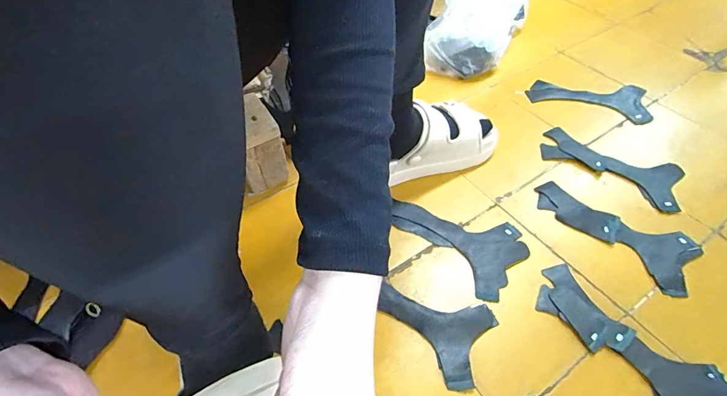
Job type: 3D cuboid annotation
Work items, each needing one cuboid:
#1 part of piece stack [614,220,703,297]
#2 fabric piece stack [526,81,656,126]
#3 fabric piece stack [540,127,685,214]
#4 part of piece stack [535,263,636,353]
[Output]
[{"bbox_3d":[0.370,0.069,0.503,0.091,0.009,0.091,32,58,24],"label":"part of piece stack"},{"bbox_3d":[0.403,-0.183,0.711,0.198,0.023,0.088,17,53,14],"label":"fabric piece stack"},{"bbox_3d":[0.371,-0.050,0.600,0.194,0.011,0.096,25,55,20],"label":"fabric piece stack"},{"bbox_3d":[0.248,0.128,0.456,0.063,0.008,0.107,-27,55,-20],"label":"part of piece stack"}]

